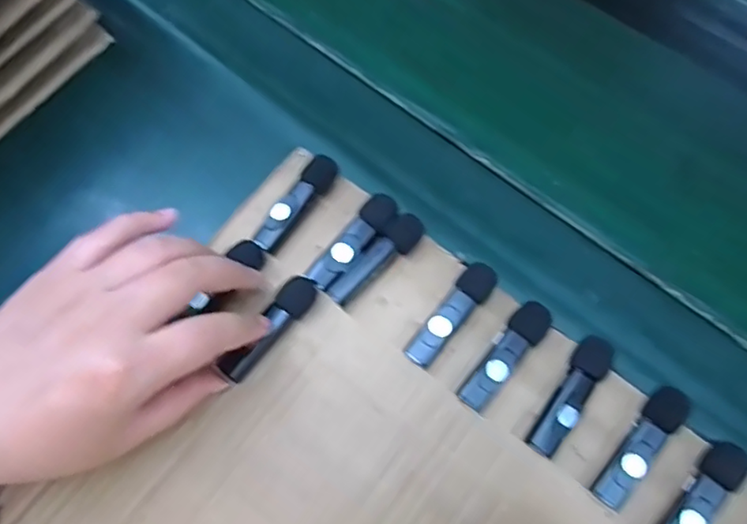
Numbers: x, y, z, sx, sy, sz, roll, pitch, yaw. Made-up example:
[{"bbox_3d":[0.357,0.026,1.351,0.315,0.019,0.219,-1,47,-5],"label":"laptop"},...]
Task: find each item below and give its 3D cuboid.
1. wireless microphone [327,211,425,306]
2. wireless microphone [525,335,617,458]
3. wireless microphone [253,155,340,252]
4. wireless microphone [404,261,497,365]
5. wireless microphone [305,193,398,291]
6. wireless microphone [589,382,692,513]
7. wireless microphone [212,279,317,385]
[{"bbox_3d":[0.003,0.000,0.323,0.017,0.020,0.064,41,75,14],"label":"wireless microphone"},{"bbox_3d":[0.099,0.067,0.294,0.017,0.017,0.063,35,74,13],"label":"wireless microphone"},{"bbox_3d":[-0.045,-0.034,0.336,0.015,0.019,0.065,35,74,13],"label":"wireless microphone"},{"bbox_3d":[0.042,0.029,0.311,0.017,0.021,0.061,36,74,13],"label":"wireless microphone"},{"bbox_3d":[-0.010,-0.010,0.327,0.018,0.021,0.062,37,74,13],"label":"wireless microphone"},{"bbox_3d":[0.131,0.090,0.284,0.017,0.018,0.064,37,74,13],"label":"wireless microphone"},{"bbox_3d":[-0.055,0.036,0.315,0.016,0.015,0.066,37,77,11],"label":"wireless microphone"}]

